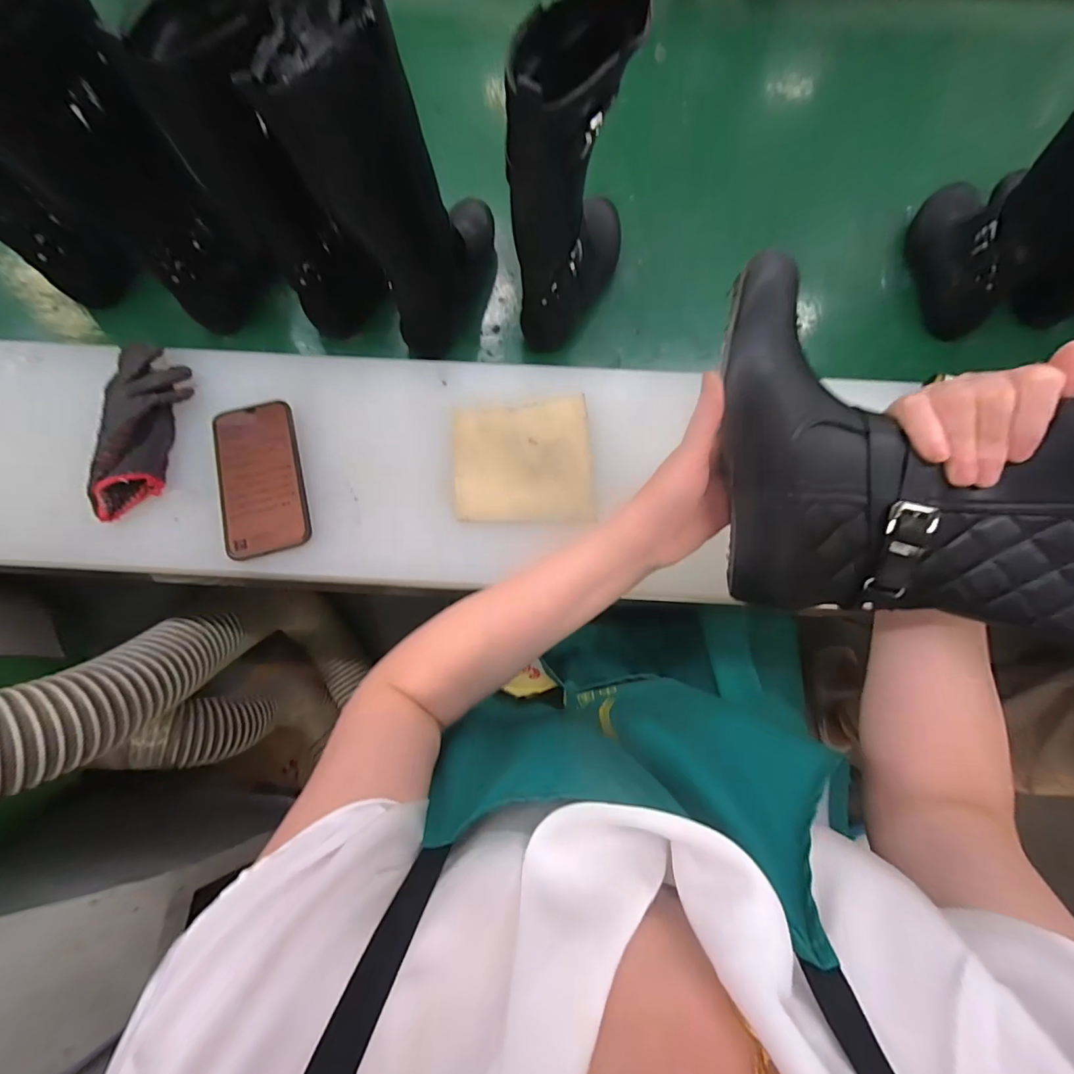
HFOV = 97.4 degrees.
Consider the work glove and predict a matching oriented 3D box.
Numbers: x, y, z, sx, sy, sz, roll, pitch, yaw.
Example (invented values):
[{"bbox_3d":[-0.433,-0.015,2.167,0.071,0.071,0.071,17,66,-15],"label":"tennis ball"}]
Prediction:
[{"bbox_3d":[-0.389,-0.115,0.465,0.071,0.030,0.188,-11,72,-3],"label":"work glove"}]

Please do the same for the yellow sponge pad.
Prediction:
[{"bbox_3d":[-0.013,-0.076,0.472,0.134,0.011,0.129,-4,72,-1],"label":"yellow sponge pad"}]

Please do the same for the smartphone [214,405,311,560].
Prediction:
[{"bbox_3d":[-0.265,-0.056,0.452,0.075,0.010,0.150,-15,76,-10],"label":"smartphone"}]

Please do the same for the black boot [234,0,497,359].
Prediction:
[{"bbox_3d":[-0.122,-0.333,0.455,0.087,0.283,0.224,17,72,6],"label":"black boot"}]

